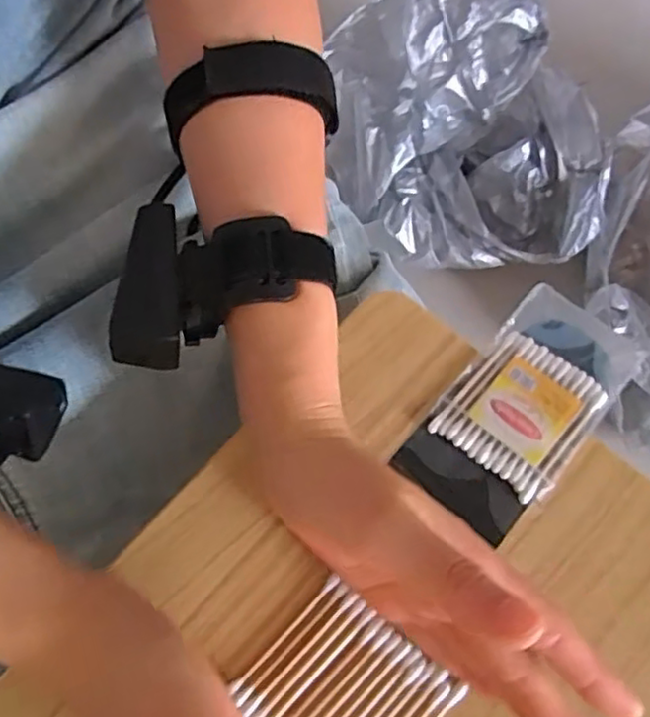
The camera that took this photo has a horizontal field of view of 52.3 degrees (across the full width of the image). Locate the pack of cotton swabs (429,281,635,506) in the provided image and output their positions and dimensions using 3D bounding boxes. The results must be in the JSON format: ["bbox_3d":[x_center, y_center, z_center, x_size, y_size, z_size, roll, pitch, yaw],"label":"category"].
[{"bbox_3d":[0.107,0.013,0.330,0.064,0.004,0.105,37,72,14],"label":"pack of cotton swabs"}]

